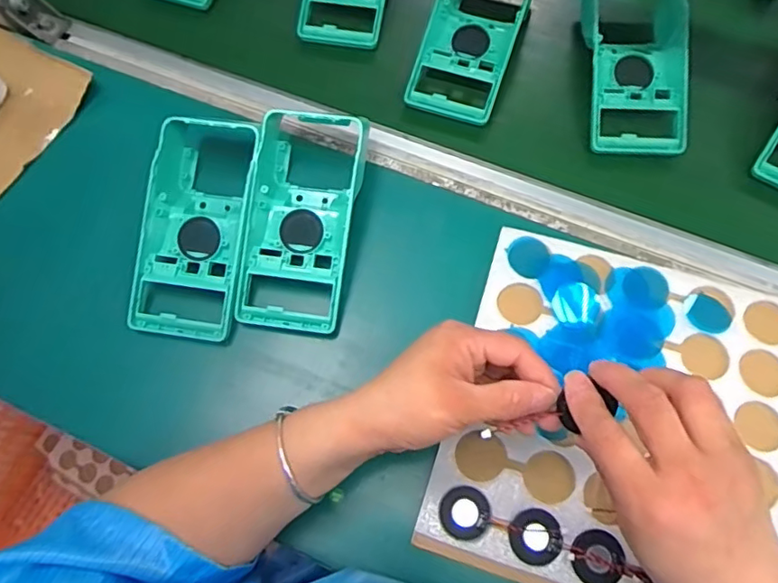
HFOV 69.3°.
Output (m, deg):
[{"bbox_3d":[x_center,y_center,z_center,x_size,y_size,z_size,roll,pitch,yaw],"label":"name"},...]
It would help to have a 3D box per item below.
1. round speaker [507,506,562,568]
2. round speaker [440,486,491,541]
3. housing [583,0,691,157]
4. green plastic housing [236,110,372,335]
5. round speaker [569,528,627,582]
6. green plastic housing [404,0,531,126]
[{"bbox_3d":[0.097,0.160,0.368,0.033,0.004,0.033,-1,68,2],"label":"round speaker"},{"bbox_3d":[0.051,0.148,0.376,0.032,0.004,0.033,-1,68,2],"label":"round speaker"},{"bbox_3d":[0.222,-0.214,0.506,0.102,0.052,0.192,3,68,3],"label":"housing"},{"bbox_3d":[-0.069,-0.064,0.448,0.085,0.051,0.184,8,69,5],"label":"green plastic housing"},{"bbox_3d":[0.135,0.172,0.363,0.034,0.004,0.034,-1,68,2],"label":"round speaker"},{"bbox_3d":[0.083,-0.250,0.526,0.090,0.052,0.188,17,70,9],"label":"green plastic housing"}]

